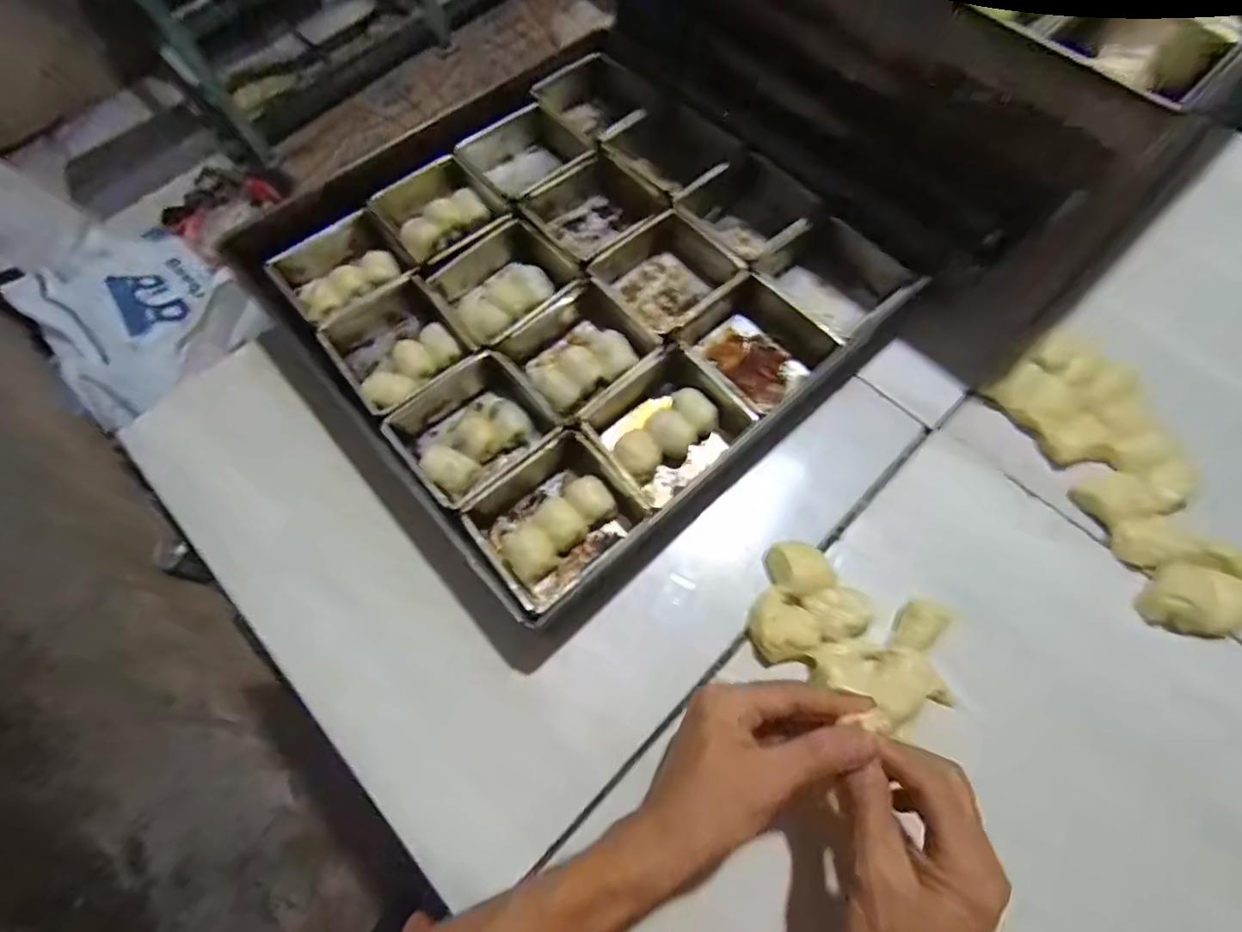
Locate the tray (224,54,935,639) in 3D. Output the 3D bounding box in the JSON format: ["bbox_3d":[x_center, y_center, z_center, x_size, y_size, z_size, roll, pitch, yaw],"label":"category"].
[{"bbox_3d":[-0.041,-0.174,0.514,0.461,0.063,0.459,-42,72,-12],"label":"tray"}]

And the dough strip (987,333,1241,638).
[{"bbox_3d":[0.392,0.006,0.438,0.097,0.028,0.242,-22,69,-5],"label":"dough strip"}]

